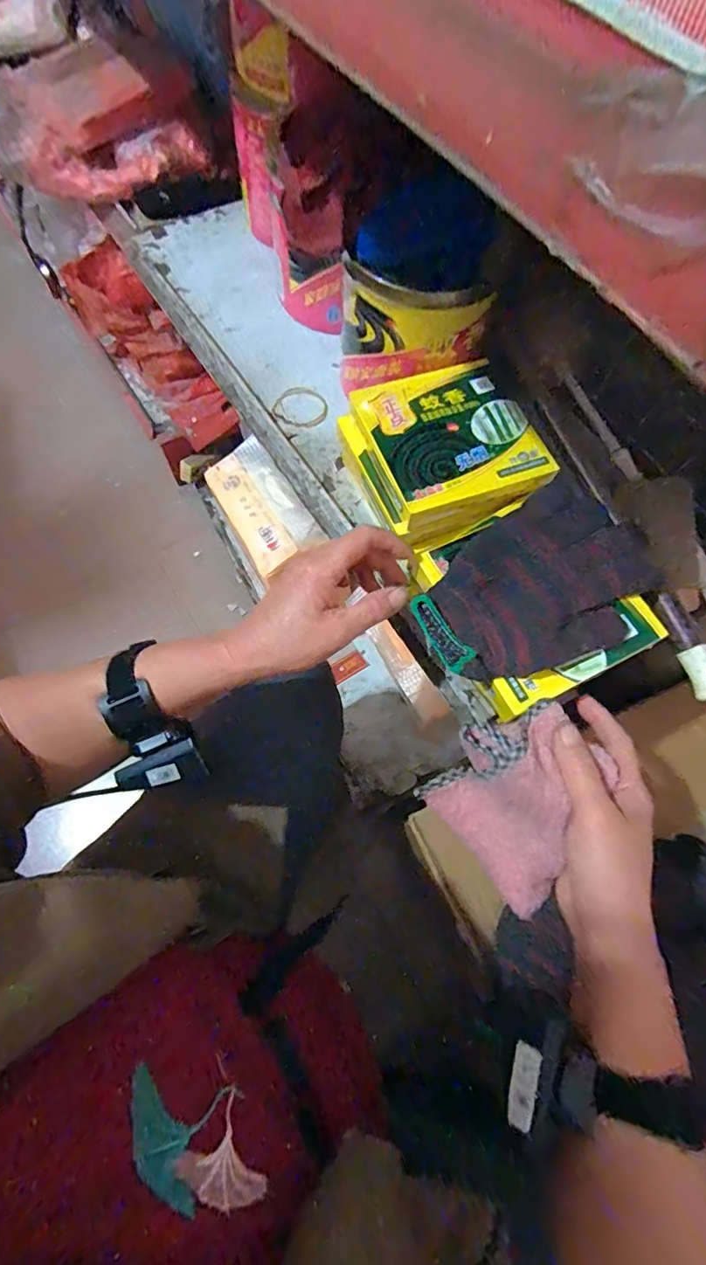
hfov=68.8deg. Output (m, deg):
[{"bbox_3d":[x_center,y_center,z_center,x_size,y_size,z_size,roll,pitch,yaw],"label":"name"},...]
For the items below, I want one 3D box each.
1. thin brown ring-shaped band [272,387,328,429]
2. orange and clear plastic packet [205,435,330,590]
[{"bbox_3d":[-0.055,-0.243,0.555,0.056,0.004,0.054,0,69,-1],"label":"thin brown ring-shaped band"},{"bbox_3d":[-0.123,-0.170,0.677,0.088,0.031,0.188,-29,72,-11],"label":"orange and clear plastic packet"}]

